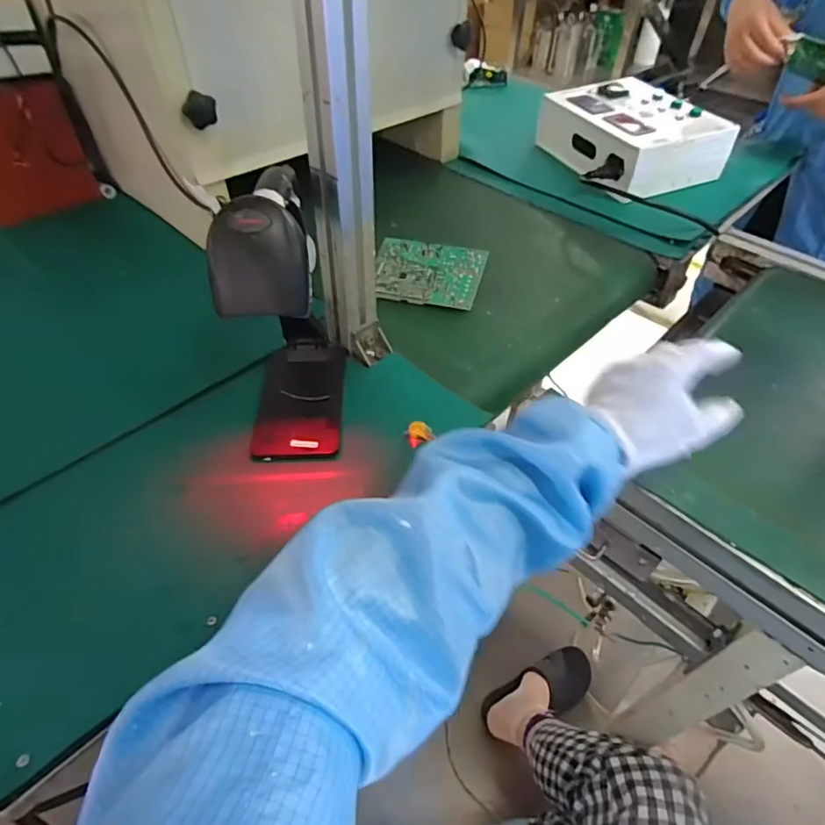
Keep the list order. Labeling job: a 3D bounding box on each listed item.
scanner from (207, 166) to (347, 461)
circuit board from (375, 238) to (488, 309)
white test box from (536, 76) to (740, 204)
[{"bbox_3d":[-0.111,-0.082,0.440,0.078,0.213,0.151,-4,49,-3],"label":"scanner"},{"bbox_3d":[0.018,-0.177,0.649,0.135,0.008,0.102,11,62,11],"label":"circuit board"},{"bbox_3d":[0.345,-0.448,0.834,0.212,0.080,0.249,-18,51,-15],"label":"white test box"}]

